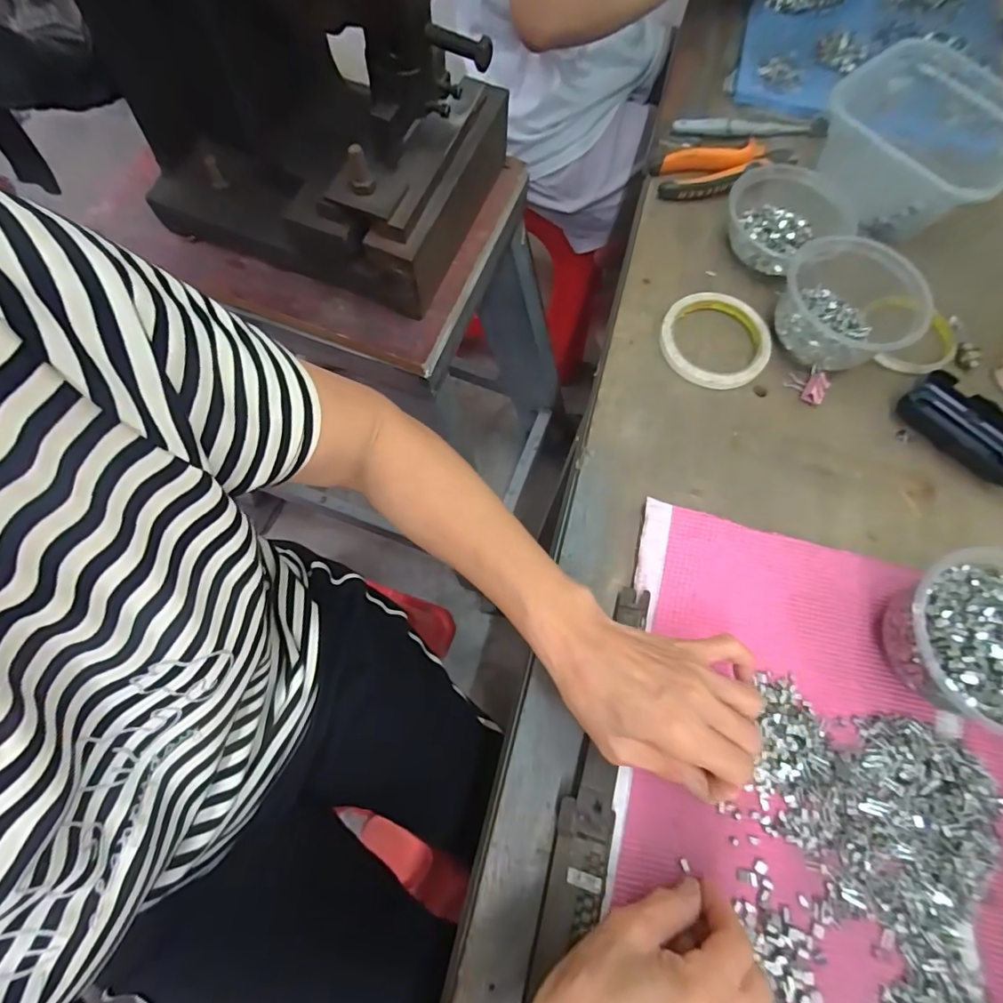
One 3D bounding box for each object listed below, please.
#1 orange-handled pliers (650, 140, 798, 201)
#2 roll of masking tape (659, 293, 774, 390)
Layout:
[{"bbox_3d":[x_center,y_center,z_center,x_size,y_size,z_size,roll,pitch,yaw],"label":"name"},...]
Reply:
[{"bbox_3d":[0.231,-0.343,0.516,0.141,0.025,0.051,-8,69,-2],"label":"orange-handled pliers"},{"bbox_3d":[0.198,-0.150,0.454,0.094,0.011,0.104,42,75,15],"label":"roll of masking tape"}]

